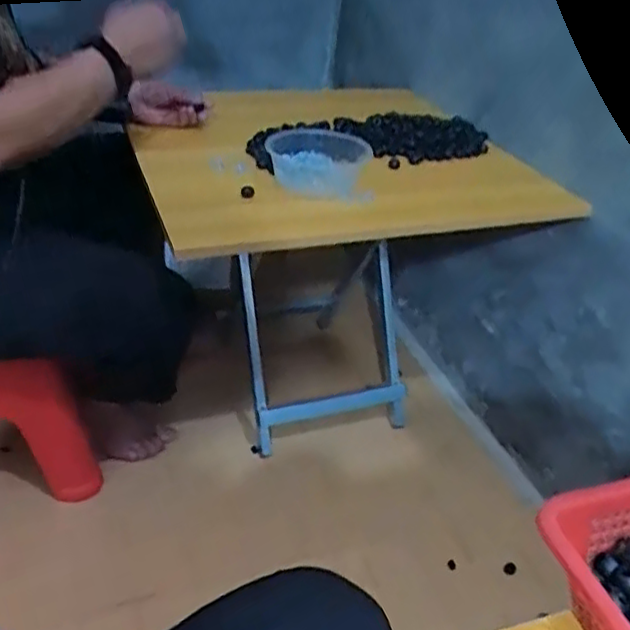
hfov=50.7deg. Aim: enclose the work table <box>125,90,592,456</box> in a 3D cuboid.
[{"bbox_3d":[0.007,-0.063,1.192,0.631,0.518,0.537,-14,39,-26],"label":"work table"}]

